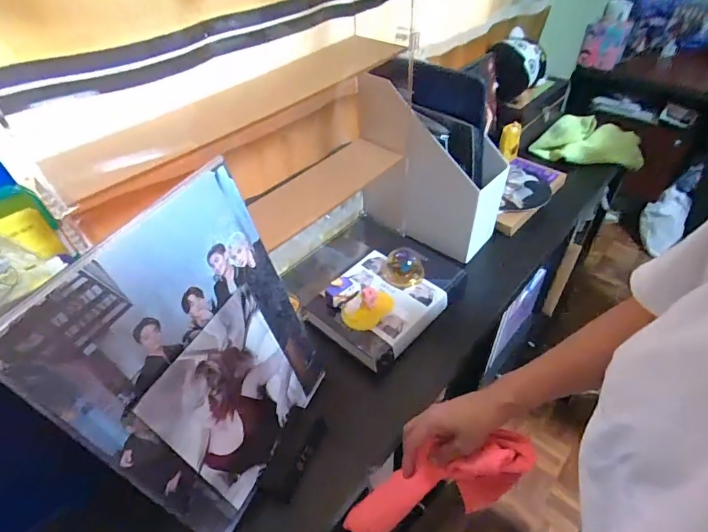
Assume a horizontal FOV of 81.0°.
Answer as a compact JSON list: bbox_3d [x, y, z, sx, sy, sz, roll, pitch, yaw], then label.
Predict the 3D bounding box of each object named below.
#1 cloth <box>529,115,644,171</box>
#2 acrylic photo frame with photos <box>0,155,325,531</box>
[{"bbox_3d":[0.586,-0.296,1.021,0.232,0.063,0.204,26,52,27],"label":"cloth"},{"bbox_3d":[-0.138,0.097,0.426,0.016,0.339,0.241,6,43,30],"label":"acrylic photo frame with photos"}]

